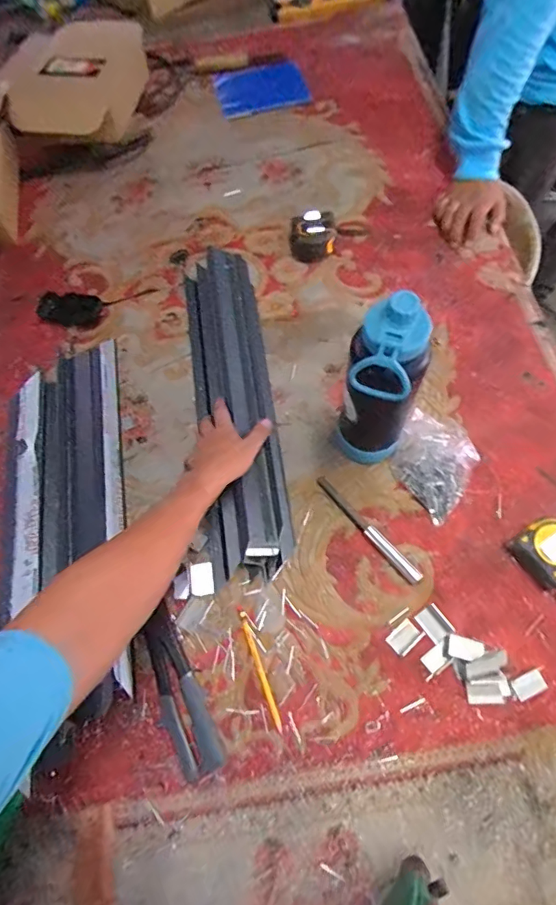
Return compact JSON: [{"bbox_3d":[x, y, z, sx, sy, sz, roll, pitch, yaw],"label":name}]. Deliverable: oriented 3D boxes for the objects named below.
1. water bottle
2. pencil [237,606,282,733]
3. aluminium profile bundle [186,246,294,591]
[{"bbox_3d":[0.123,-0.064,0.605,0.085,0.293,0.085,-1,67,3],"label":"water bottle"},{"bbox_3d":[-0.025,0.275,0.624,0.011,0.007,0.152,-19,69,-7],"label":"pencil"},{"bbox_3d":[-0.074,-0.083,0.745,0.116,0.070,0.530,-8,67,-2],"label":"aluminium profile bundle"}]

